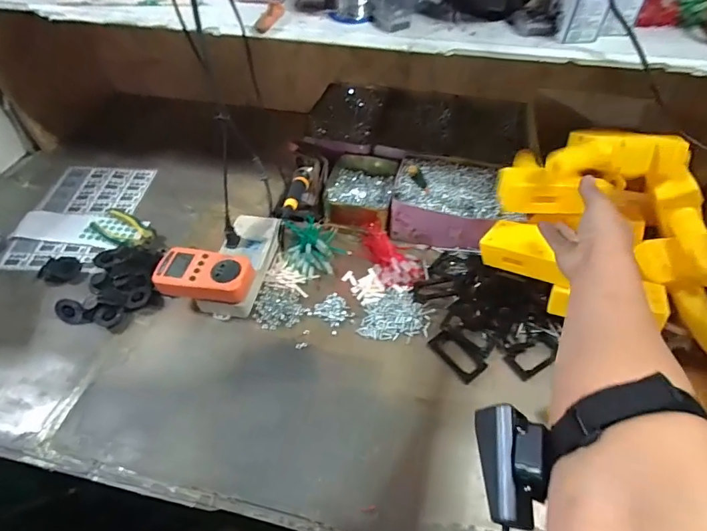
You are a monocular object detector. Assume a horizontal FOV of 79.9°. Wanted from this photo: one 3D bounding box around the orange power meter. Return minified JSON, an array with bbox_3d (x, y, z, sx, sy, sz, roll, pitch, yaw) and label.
[{"bbox_3d":[-0.205,0.012,0.588,0.129,0.032,0.071,7,51,6],"label":"orange power meter"}]

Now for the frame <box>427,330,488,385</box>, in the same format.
[{"bbox_3d":[0.140,0.119,0.567,0.044,0.008,0.073,-31,57,-22],"label":"frame"}]

